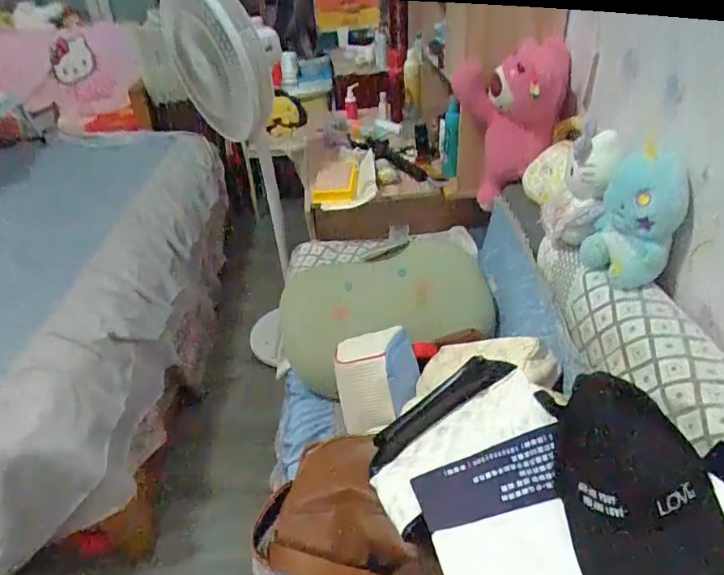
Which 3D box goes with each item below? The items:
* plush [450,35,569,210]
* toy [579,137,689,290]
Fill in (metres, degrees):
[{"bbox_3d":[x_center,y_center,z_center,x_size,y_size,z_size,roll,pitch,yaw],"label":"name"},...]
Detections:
[{"bbox_3d":[0.334,-0.364,1.201,0.222,0.376,0.123,13,39,21],"label":"plush"},{"bbox_3d":[0.444,-0.117,0.837,0.088,0.198,0.122,-12,37,-13],"label":"toy"}]

